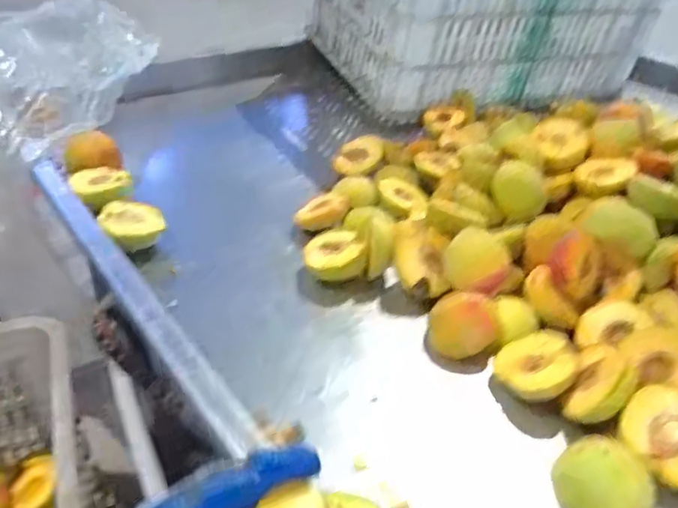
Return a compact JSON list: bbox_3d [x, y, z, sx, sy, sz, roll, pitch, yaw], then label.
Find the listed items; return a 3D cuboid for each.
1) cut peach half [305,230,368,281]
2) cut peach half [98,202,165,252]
[{"bbox_3d":[-0.003,0.001,0.578,0.058,0.031,0.061,0,35,-7],"label":"cut peach half"},{"bbox_3d":[-0.201,-0.029,0.581,0.058,0.026,0.050,-13,39,-24],"label":"cut peach half"}]

